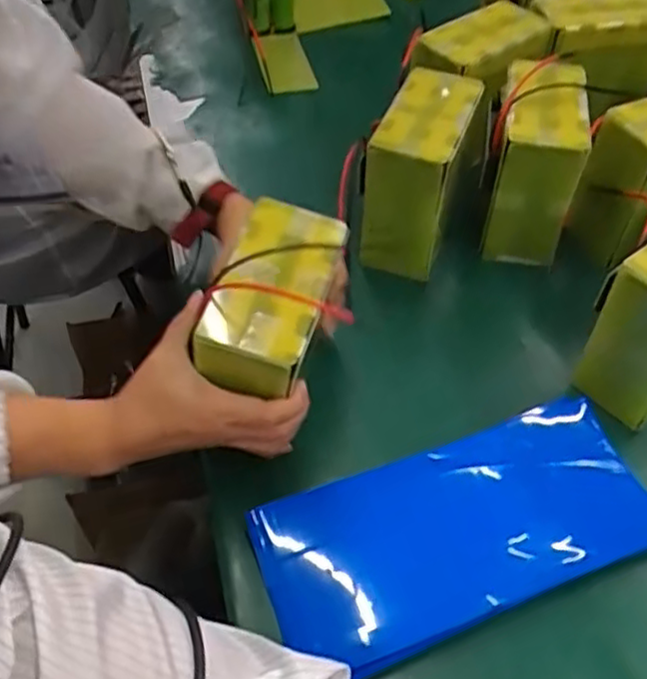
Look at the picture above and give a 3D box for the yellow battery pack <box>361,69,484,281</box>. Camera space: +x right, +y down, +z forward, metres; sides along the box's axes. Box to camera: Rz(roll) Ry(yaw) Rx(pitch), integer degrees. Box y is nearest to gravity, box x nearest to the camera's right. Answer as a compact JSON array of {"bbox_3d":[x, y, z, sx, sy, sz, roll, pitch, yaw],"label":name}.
[{"bbox_3d":[0.092,-0.160,0.681,0.074,0.135,0.137,17,53,13],"label":"yellow battery pack"}]

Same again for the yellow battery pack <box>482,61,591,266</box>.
[{"bbox_3d":[0.207,-0.177,0.700,0.082,0.140,0.141,12,52,9],"label":"yellow battery pack"}]

